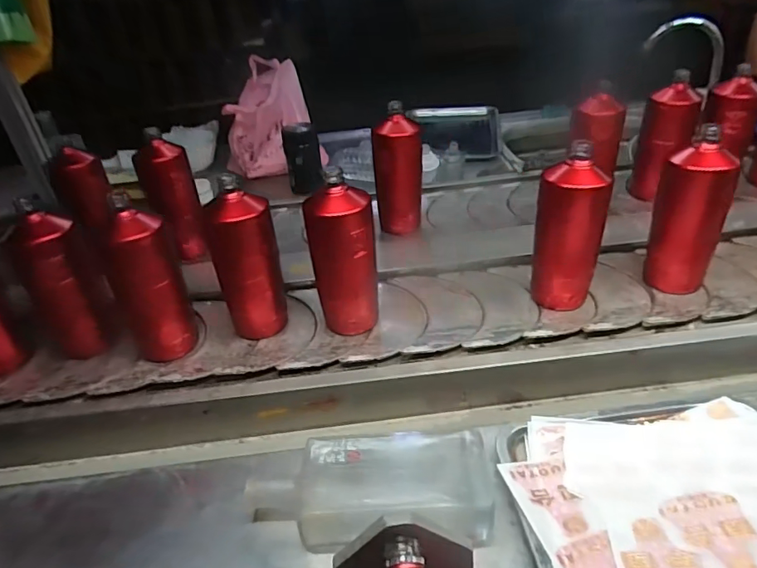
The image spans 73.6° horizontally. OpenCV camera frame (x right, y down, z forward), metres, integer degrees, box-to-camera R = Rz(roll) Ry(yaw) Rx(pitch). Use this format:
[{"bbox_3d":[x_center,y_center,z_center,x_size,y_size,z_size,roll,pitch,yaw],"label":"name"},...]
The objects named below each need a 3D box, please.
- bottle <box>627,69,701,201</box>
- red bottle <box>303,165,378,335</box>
[{"bbox_3d":[0.495,-0.250,0.882,0.089,0.193,0.064,18,43,28],"label":"bottle"},{"bbox_3d":[-0.043,-0.033,0.650,0.082,0.195,0.069,-11,37,-7],"label":"red bottle"}]

